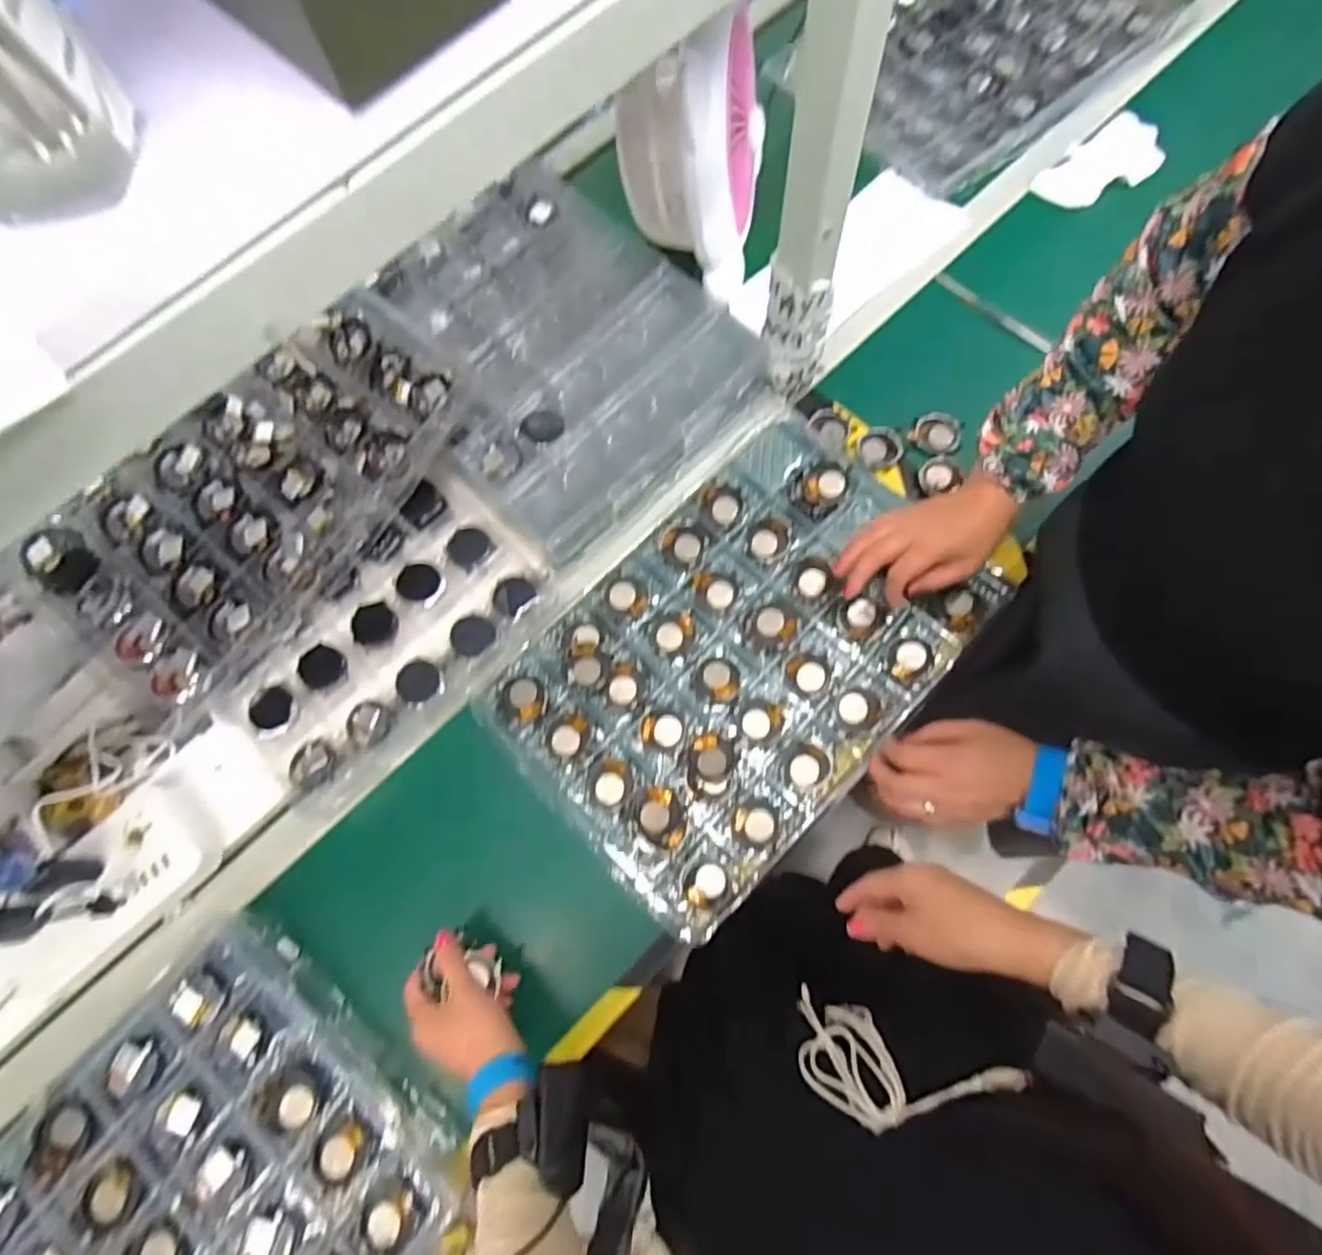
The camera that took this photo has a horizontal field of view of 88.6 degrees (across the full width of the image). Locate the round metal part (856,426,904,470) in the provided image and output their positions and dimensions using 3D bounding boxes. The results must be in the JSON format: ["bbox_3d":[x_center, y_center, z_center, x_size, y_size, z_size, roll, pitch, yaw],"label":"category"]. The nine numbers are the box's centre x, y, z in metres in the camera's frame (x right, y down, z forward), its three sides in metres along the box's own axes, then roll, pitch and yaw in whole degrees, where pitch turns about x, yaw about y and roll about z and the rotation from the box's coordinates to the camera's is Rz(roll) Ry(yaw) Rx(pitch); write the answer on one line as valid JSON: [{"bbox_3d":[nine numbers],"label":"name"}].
[{"bbox_3d":[0.233,-0.190,0.720,0.046,0.013,0.040,6,73,4],"label":"round metal part"}]

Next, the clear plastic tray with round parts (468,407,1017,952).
[{"bbox_3d":[0.073,0.020,0.645,0.298,0.032,0.438,42,79,13],"label":"clear plastic tray with round parts"}]

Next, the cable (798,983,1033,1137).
[{"bbox_3d":[0.144,0.273,0.426,0.106,0.126,0.042,8,74,6],"label":"cable"}]

